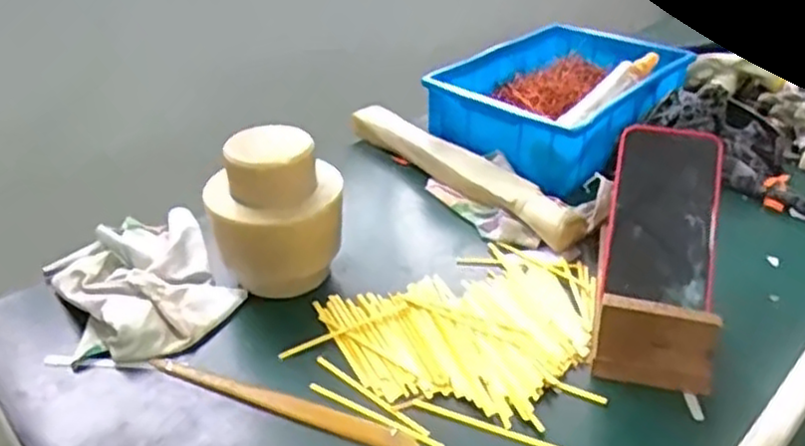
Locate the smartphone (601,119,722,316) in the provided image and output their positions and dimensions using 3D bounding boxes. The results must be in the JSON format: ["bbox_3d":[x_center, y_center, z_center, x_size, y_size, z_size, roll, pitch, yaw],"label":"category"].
[{"bbox_3d":[0.210,-0.008,0.587,0.080,0.143,0.012,8,-10,19],"label":"smartphone"}]

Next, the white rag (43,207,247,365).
[{"bbox_3d":[-0.221,0.047,0.623,0.131,0.035,0.180,-19,36,-26],"label":"white rag"}]

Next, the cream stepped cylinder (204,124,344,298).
[{"bbox_3d":[-0.101,-0.003,0.603,0.102,0.127,0.084,-11,33,-16],"label":"cream stepped cylinder"}]

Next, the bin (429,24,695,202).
[{"bbox_3d":[0.186,-0.145,0.861,0.205,0.091,0.280,23,39,34],"label":"bin"}]

